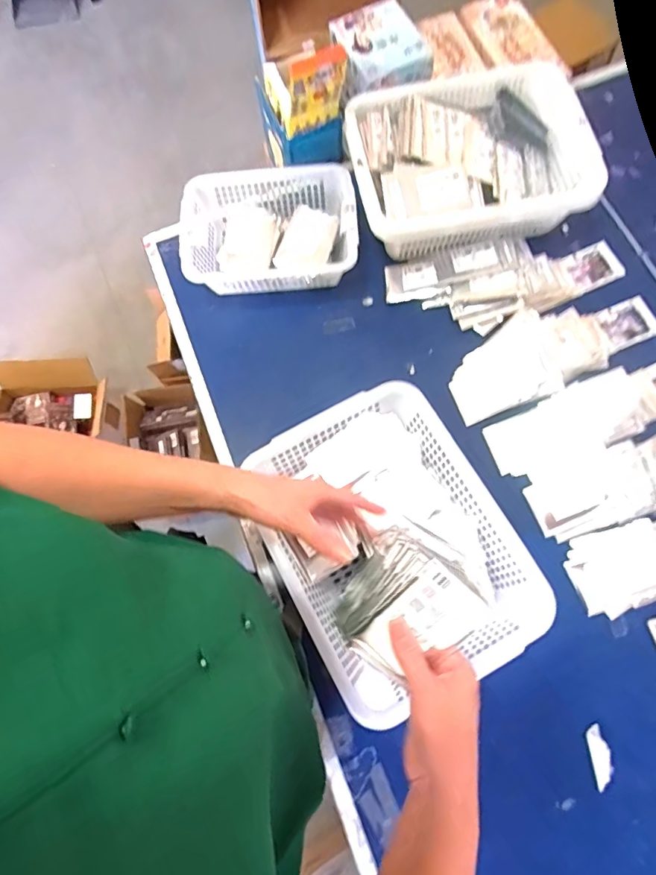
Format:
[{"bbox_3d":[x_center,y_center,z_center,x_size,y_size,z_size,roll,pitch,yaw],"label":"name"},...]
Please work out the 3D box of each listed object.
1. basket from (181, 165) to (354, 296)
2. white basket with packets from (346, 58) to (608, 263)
[{"bbox_3d":[-0.093,-0.323,0.793,0.271,0.084,0.189,-4,73,1],"label":"basket"},{"bbox_3d":[0.217,-0.430,0.788,0.348,0.132,0.277,-10,73,0],"label":"white basket with packets"}]

